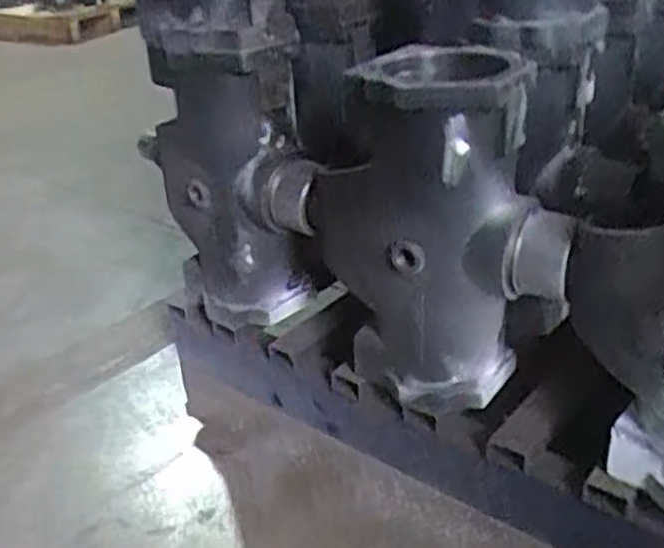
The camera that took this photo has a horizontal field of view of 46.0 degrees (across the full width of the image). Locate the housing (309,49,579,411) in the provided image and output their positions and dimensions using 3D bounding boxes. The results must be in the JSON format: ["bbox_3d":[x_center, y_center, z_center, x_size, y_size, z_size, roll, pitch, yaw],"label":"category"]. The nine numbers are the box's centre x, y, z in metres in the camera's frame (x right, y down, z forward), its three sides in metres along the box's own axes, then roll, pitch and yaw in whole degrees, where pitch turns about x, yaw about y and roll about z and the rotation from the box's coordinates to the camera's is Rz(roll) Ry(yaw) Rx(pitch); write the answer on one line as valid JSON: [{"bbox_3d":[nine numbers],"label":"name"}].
[{"bbox_3d":[0.121,-0.052,0.937,0.275,0.397,0.217,-3,29,1],"label":"housing"}]

